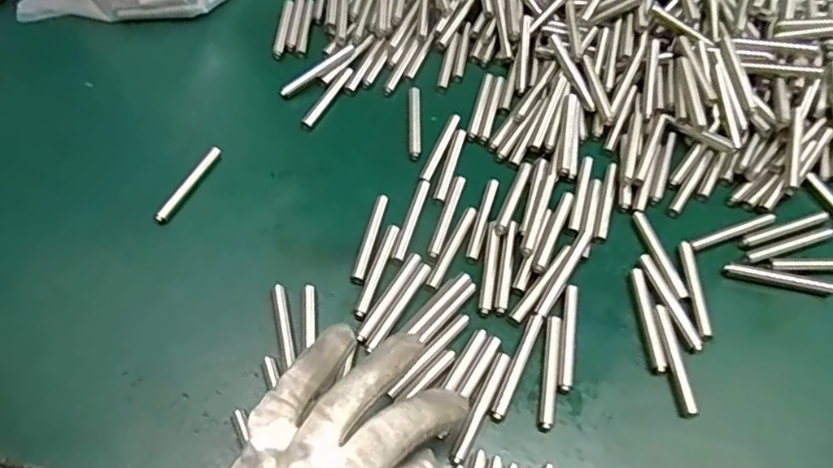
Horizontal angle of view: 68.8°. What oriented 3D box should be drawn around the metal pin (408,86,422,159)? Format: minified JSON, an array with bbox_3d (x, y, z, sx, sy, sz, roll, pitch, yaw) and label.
[{"bbox_3d":[-0.001,-0.074,0.395,0.008,0.004,0.062,-1,56,-1],"label":"metal pin"}]

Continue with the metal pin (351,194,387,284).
[{"bbox_3d":[-0.026,0.002,0.346,0.006,0.005,0.060,10,57,6],"label":"metal pin"}]

